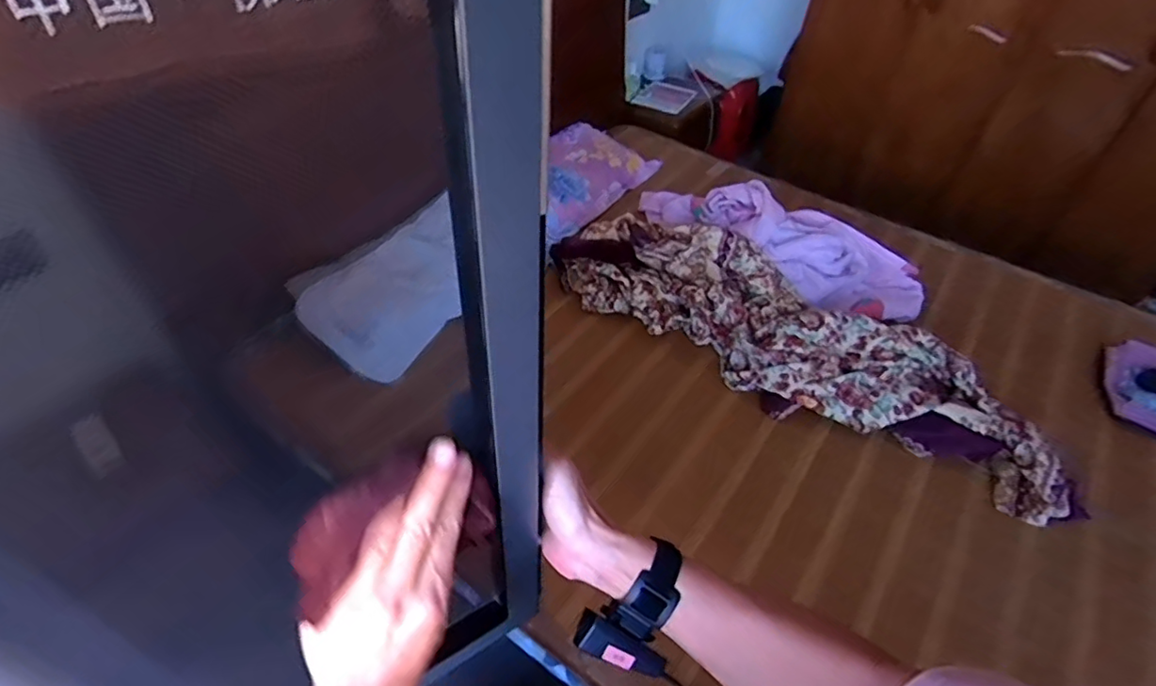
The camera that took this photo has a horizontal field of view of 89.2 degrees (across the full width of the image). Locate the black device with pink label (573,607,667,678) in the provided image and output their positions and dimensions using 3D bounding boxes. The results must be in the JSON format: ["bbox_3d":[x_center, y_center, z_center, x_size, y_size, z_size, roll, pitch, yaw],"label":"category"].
[{"bbox_3d":[0.034,0.239,0.463,0.073,0.018,0.031,26,48,3],"label":"black device with pink label"}]

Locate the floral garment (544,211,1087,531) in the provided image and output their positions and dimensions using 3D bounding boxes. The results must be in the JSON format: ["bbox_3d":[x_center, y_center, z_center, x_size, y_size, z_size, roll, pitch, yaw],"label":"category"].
[{"bbox_3d":[0.530,-0.046,1.451,1.259,0.107,0.372,31,51,25],"label":"floral garment"}]

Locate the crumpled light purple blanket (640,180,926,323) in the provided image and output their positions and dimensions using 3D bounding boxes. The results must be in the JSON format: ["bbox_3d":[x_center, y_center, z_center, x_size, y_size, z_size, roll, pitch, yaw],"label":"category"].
[{"bbox_3d":[0.565,-0.344,1.694,0.886,0.148,0.279,26,49,22],"label":"crumpled light purple blanket"}]

